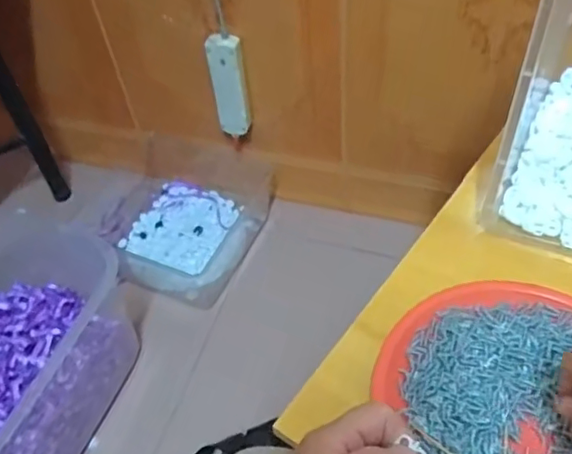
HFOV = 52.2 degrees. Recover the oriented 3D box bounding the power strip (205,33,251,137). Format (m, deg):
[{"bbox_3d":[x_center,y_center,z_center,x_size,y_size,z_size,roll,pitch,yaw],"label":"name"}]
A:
[{"bbox_3d":[-0.098,-0.242,1.013,0.058,0.190,0.023,0,50,5],"label":"power strip"}]

